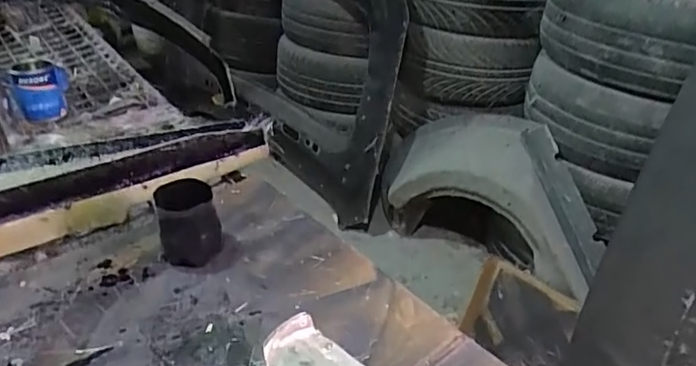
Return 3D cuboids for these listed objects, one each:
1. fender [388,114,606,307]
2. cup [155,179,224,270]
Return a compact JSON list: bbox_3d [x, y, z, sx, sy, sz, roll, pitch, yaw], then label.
[{"bbox_3d":[0.454,-0.002,1.692,0.300,0.304,0.832,-27,43,-34],"label":"fender"},{"bbox_3d":[-0.272,0.072,0.906,0.093,0.129,0.105,-13,34,-22],"label":"cup"}]

